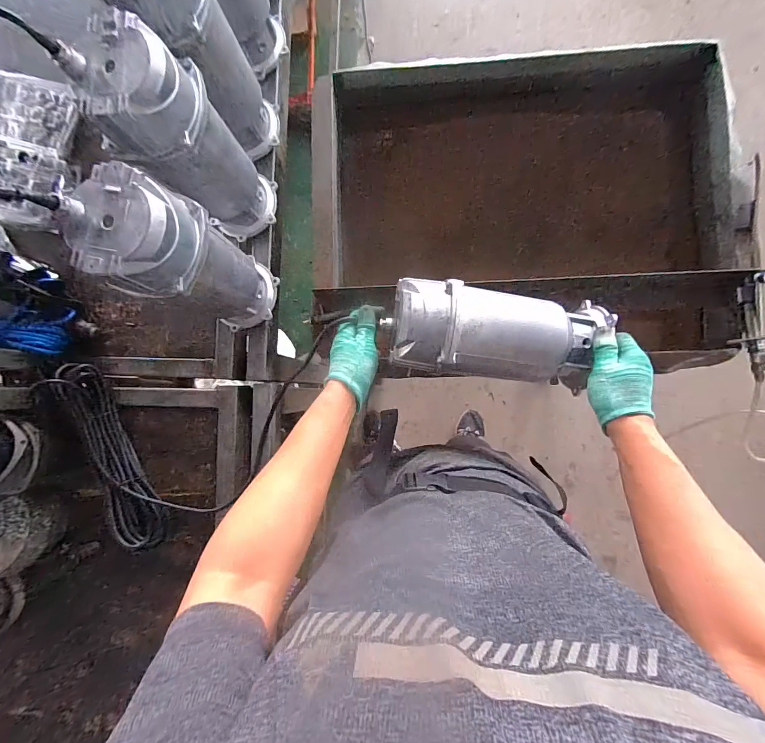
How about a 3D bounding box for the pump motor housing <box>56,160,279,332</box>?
[{"bbox_3d":[-0.264,-0.148,0.511,0.104,0.297,0.123,11,88,5],"label":"pump motor housing"}]

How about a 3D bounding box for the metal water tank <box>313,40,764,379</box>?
[{"bbox_3d":[0.254,-0.302,0.719,0.759,0.242,0.603,-5,87,4],"label":"metal water tank"}]

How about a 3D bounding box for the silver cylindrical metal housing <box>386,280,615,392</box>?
[{"bbox_3d":[0.159,-0.051,0.508,0.291,0.100,0.118,6,88,-9],"label":"silver cylindrical metal housing"}]

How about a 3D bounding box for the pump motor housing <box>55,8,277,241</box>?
[{"bbox_3d":[-0.274,-0.316,0.521,0.123,0.296,0.124,0,87,5],"label":"pump motor housing"}]

